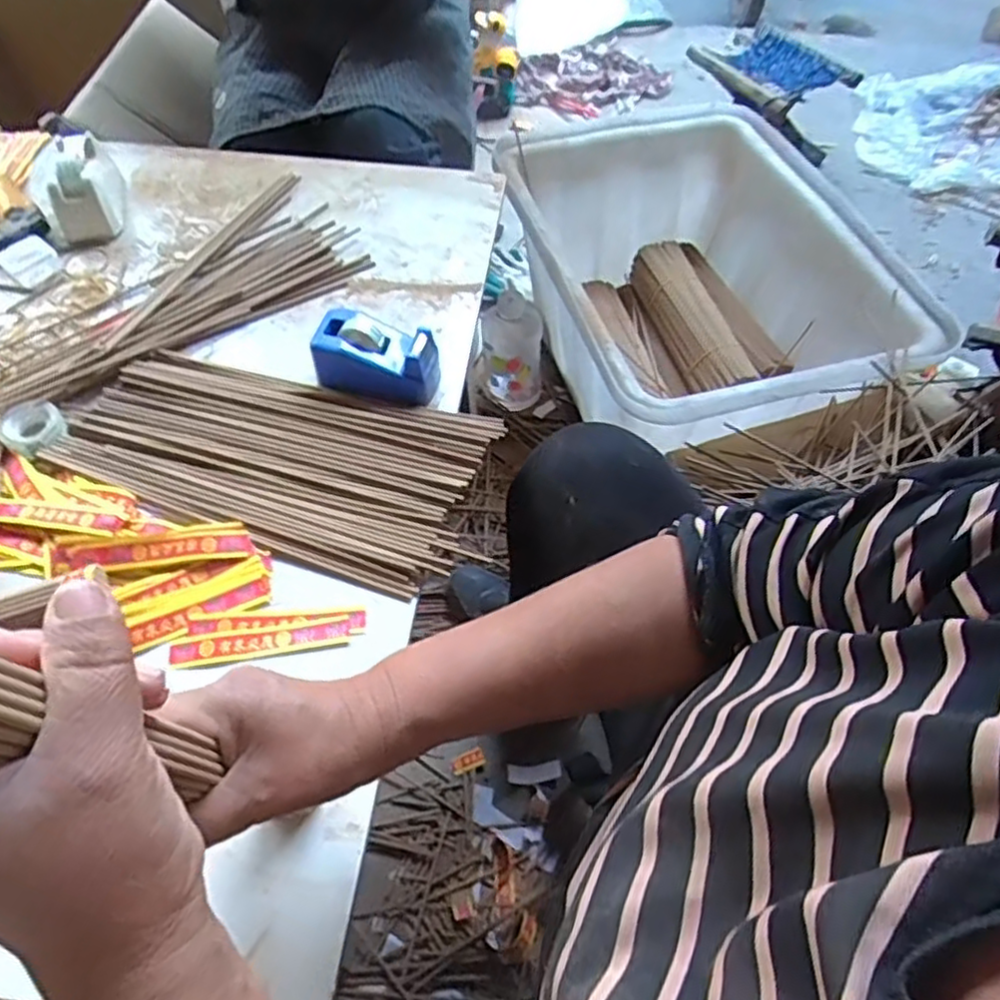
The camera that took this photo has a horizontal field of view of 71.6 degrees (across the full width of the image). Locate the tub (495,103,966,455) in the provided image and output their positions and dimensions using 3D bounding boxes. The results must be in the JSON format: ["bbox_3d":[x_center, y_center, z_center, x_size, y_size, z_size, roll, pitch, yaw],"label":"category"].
[{"bbox_3d":[0.291,-0.306,1.035,0.490,0.262,0.587,-13,57,-9],"label":"tub"}]

